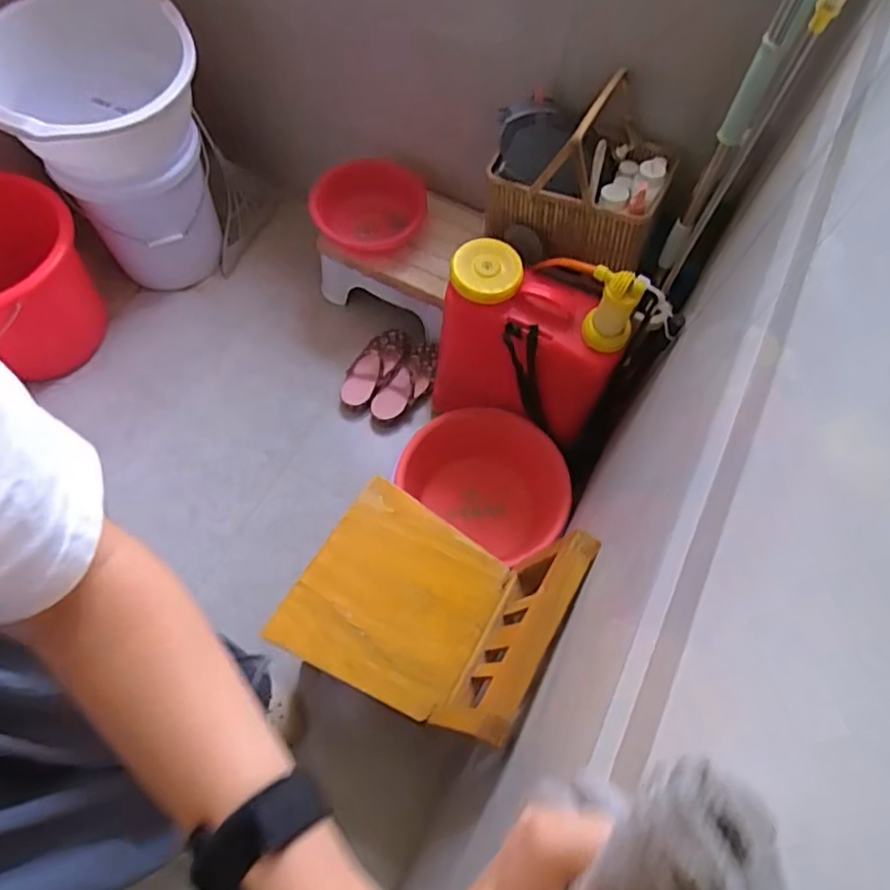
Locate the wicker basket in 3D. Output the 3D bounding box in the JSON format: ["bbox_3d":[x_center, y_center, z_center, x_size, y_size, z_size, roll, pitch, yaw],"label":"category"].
[{"bbox_3d":[0.234,-0.470,1.104,0.308,0.220,0.235,10,67,5],"label":"wicker basket"}]

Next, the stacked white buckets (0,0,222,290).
[{"bbox_3d":[-0.667,-0.616,1.365,0.363,0.513,0.370,0,66,0],"label":"stacked white buckets"}]

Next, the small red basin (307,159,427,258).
[{"bbox_3d":[-0.168,-0.523,1.374,0.254,0.115,0.207,21,68,9],"label":"small red basin"}]

